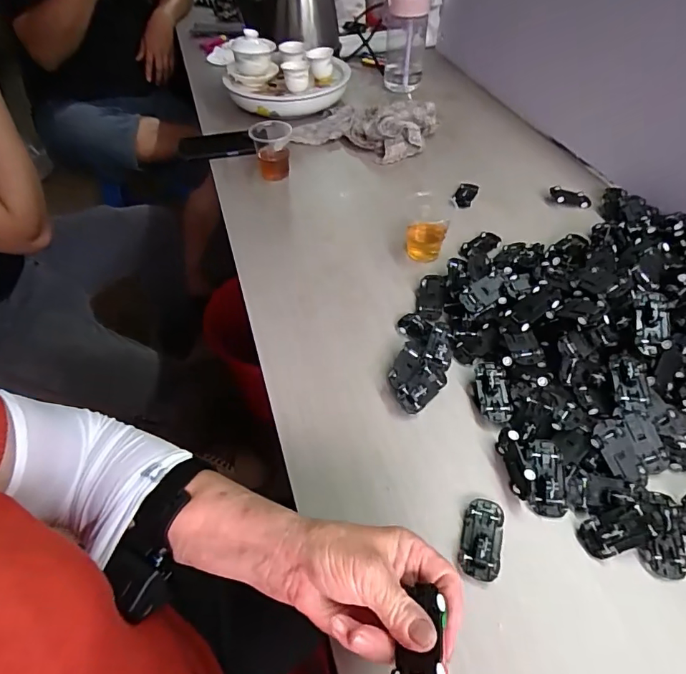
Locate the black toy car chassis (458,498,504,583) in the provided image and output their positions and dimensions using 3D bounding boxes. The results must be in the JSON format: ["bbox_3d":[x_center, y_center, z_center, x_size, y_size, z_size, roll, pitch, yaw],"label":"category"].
[{"bbox_3d":[0.116,0.166,0.383,0.032,0.011,0.065,11,52,13],"label":"black toy car chassis"}]

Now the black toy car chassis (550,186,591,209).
[{"bbox_3d":[0.351,-0.216,0.710,0.062,0.013,0.028,16,51,-4],"label":"black toy car chassis"}]

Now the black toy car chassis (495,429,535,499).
[{"bbox_3d":[0.155,0.110,0.413,0.013,0.028,0.062,-6,50,-1],"label":"black toy car chassis"}]

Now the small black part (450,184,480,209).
[{"bbox_3d":[0.191,-0.221,0.720,0.031,0.011,0.060,23,55,22],"label":"small black part"}]

